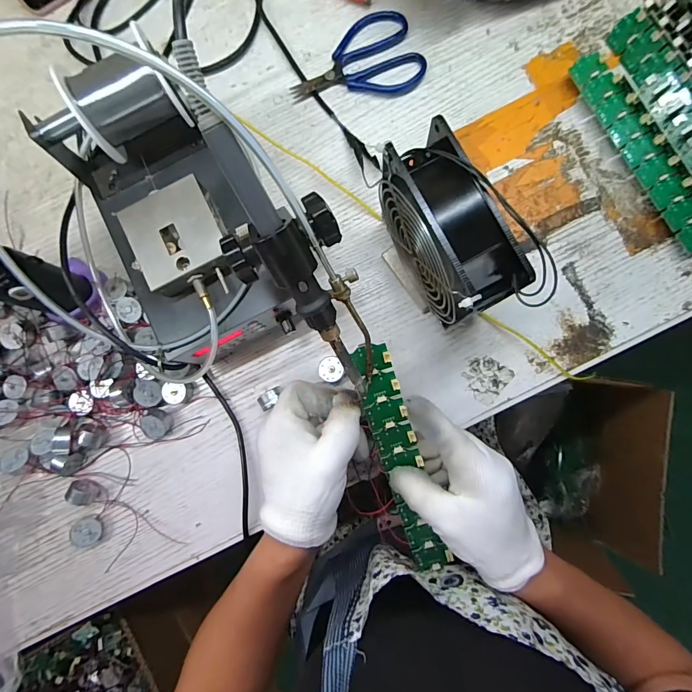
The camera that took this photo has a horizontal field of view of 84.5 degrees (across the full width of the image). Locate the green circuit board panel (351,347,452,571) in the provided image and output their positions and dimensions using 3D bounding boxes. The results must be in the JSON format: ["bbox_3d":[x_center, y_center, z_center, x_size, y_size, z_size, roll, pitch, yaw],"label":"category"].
[{"bbox_3d":[0.043,0.091,0.294,0.030,0.008,0.193,-16,103,2],"label":"green circuit board panel"}]

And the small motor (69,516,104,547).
[{"bbox_3d":[-0.236,0.168,0.345,0.024,0.012,0.024,-9,81,-38],"label":"small motor"}]

